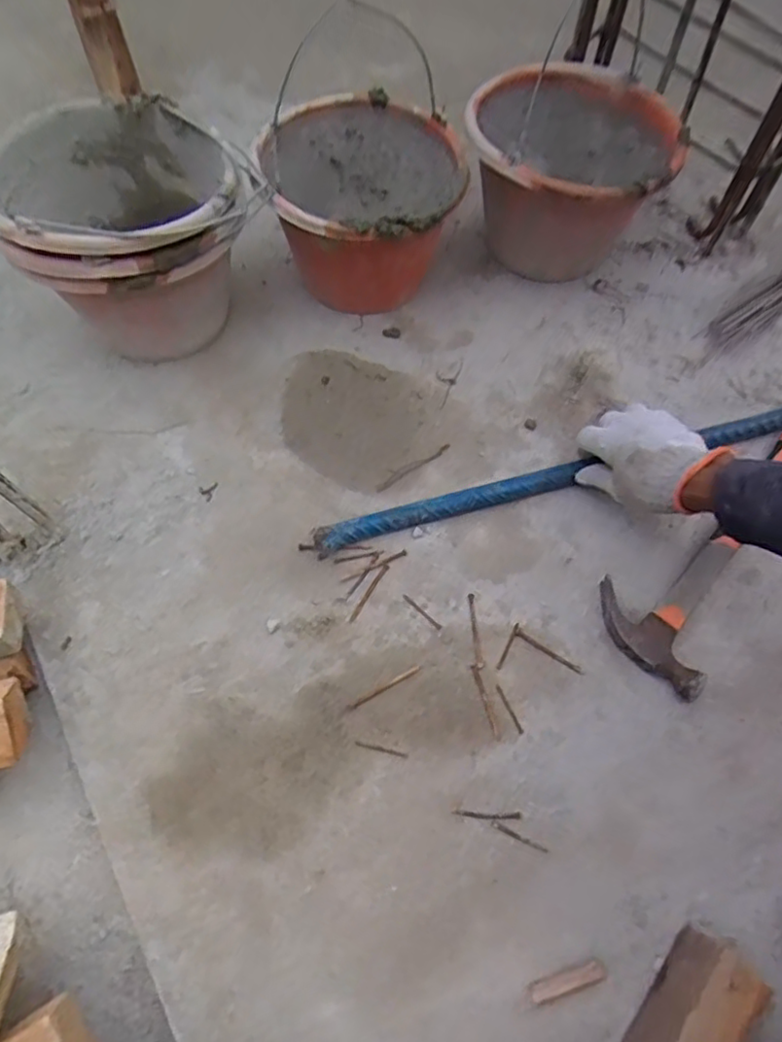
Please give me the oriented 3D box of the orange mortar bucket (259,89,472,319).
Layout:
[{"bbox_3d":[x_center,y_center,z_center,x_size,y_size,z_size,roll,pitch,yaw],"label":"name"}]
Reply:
[{"bbox_3d":[-0.035,-0.375,0.789,0.213,0.159,0.250,-12,62,-8],"label":"orange mortar bucket"}]

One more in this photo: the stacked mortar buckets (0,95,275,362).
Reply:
[{"bbox_3d":[-0.273,-0.307,0.729,0.260,0.204,0.231,-16,62,-10],"label":"stacked mortar buckets"}]

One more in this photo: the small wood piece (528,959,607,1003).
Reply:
[{"bbox_3d":[0.134,0.349,0.489,0.060,0.004,0.013,-14,62,-9],"label":"small wood piece"}]

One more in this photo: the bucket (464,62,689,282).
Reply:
[{"bbox_3d":[0.210,-0.433,0.810,0.254,0.195,0.241,1,61,-1],"label":"bucket"}]

